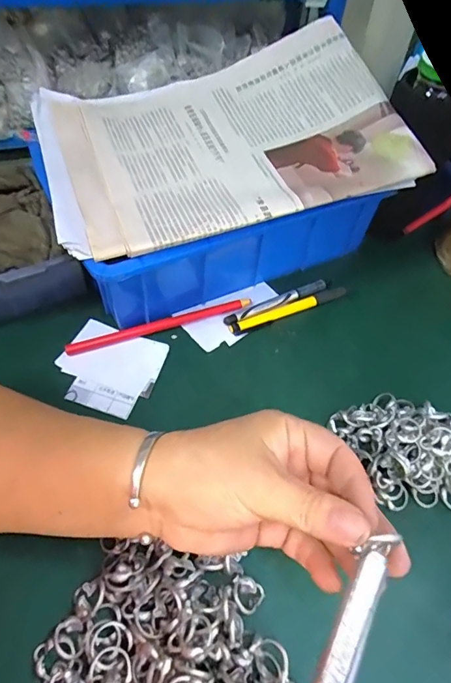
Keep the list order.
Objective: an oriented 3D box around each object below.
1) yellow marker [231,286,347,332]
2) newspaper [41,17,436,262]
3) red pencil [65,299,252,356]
[{"bbox_3d":[0.060,-0.030,0.397,0.121,0.006,0.010,-19,58,-18],"label":"yellow marker"},{"bbox_3d":[-0.006,-0.189,0.368,0.288,0.058,0.221,-15,56,-15],"label":"newspaper"},{"bbox_3d":[-0.057,-0.016,0.381,0.164,0.008,0.012,-15,56,-15],"label":"red pencil"}]

